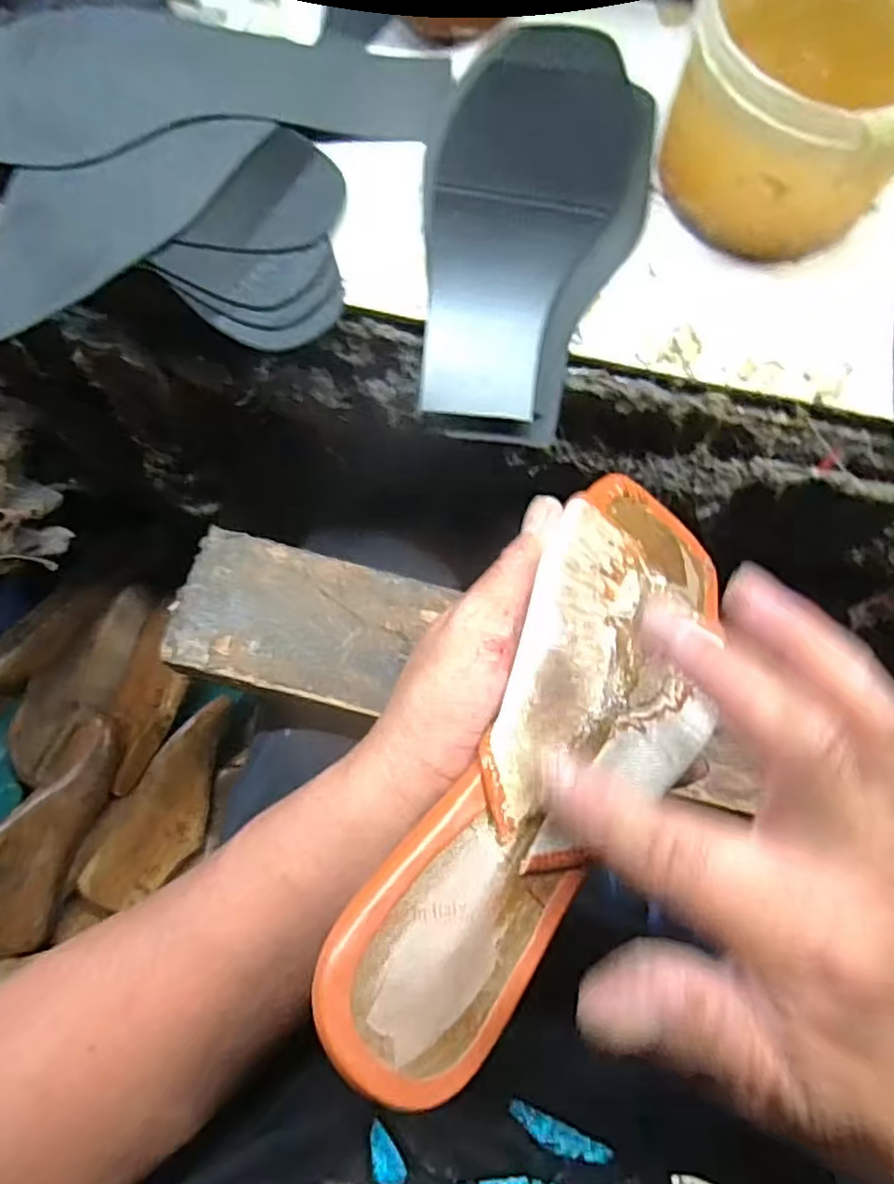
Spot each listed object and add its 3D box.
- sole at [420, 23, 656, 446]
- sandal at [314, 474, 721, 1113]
[{"bbox_3d":[0.041,-0.172,0.312,0.098,0.012,0.207,5,81,3],"label":"sole"},{"bbox_3d":[0.045,0.051,0.240,0.077,0.036,0.234,31,63,7],"label":"sandal"}]

